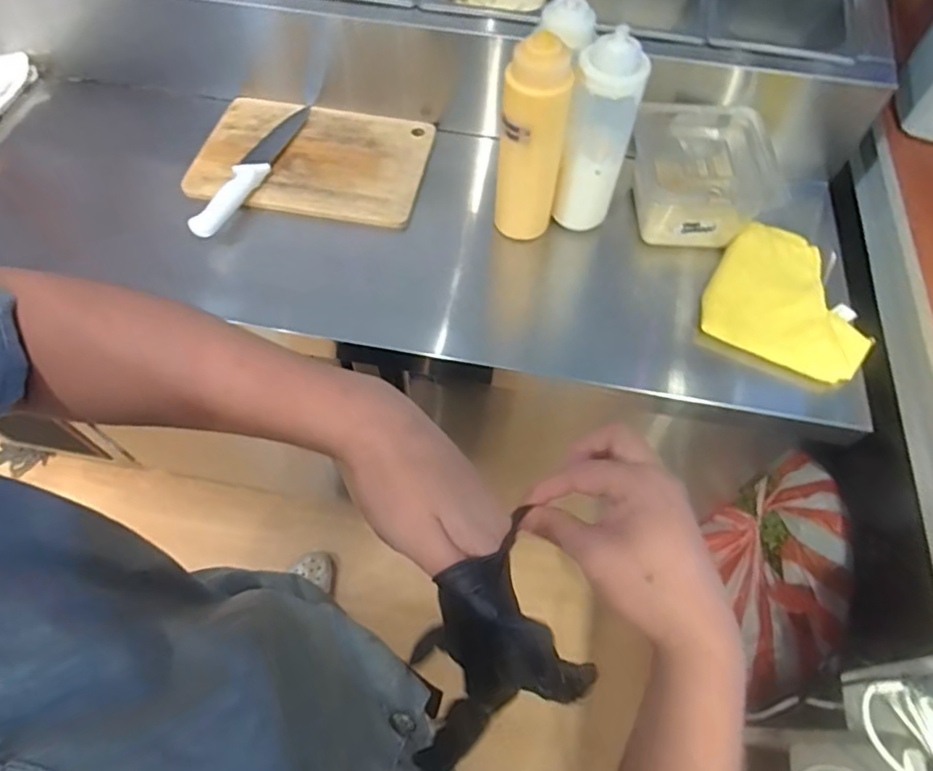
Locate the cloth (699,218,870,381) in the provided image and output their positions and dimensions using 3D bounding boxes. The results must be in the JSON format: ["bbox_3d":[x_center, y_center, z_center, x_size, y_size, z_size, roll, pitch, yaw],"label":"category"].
[{"bbox_3d":[0.379,-0.106,0.679,0.176,0.017,0.192,22,62,11],"label":"cloth"}]

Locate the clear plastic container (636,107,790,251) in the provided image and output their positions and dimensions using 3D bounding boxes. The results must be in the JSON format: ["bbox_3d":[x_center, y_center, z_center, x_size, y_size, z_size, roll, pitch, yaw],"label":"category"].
[{"bbox_3d":[0.284,-0.257,0.722,0.155,0.087,0.163,7,60,2],"label":"clear plastic container"}]

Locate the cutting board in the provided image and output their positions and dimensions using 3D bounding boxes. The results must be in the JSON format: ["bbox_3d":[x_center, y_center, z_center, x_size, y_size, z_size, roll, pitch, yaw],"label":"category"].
[{"bbox_3d":[-0.206,-0.308,0.783,0.297,0.016,0.196,9,60,3],"label":"cutting board"}]

